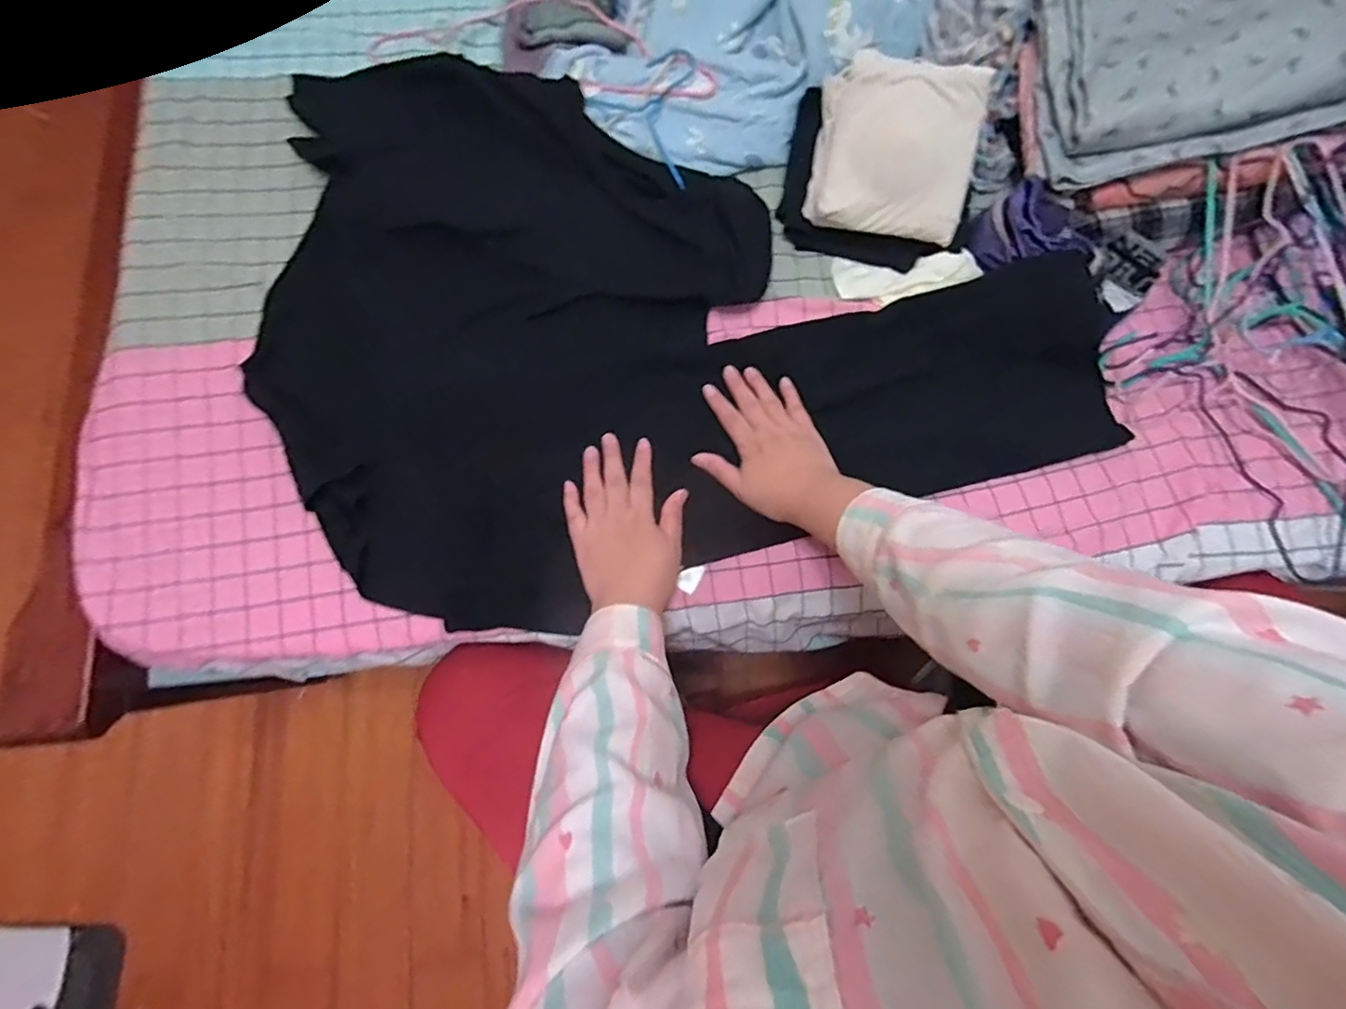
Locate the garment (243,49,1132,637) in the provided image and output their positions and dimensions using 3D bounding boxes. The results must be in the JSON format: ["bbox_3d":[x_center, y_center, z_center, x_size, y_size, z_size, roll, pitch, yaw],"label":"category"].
[{"bbox_3d":[0.031,-0.223,0.614,0.872,0.065,0.622,-7,80,-2],"label":"garment"}]

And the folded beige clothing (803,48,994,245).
[{"bbox_3d":[0.237,-0.375,0.604,0.161,0.033,0.161,10,105,-2],"label":"folded beige clothing"}]

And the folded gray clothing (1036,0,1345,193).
[{"bbox_3d":[0.516,-0.466,0.570,0.272,0.067,0.231,-8,78,16],"label":"folded gray clothing"}]

